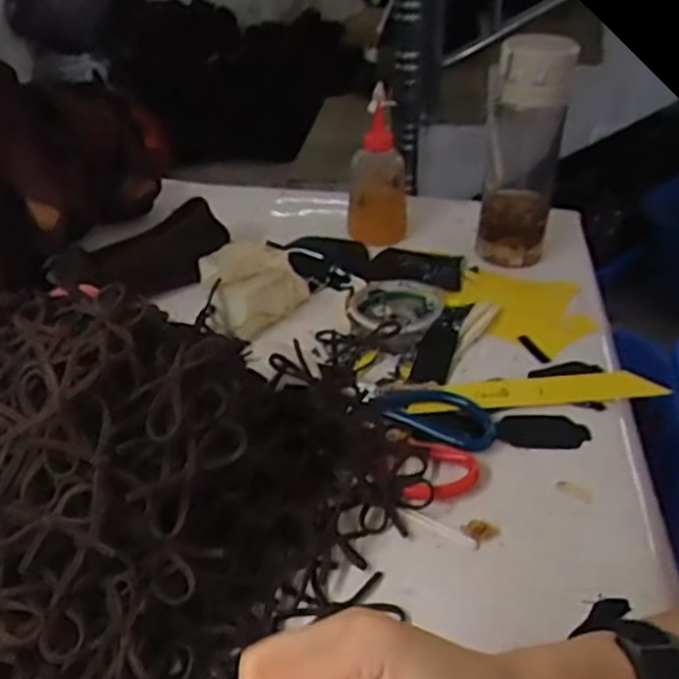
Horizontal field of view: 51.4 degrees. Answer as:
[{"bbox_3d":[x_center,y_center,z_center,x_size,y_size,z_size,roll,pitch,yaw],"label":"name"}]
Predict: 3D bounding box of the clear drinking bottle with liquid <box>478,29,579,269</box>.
[{"bbox_3d":[0.177,-0.179,0.683,0.079,0.214,0.068,11,37,16],"label":"clear drinking bottle with liquid"}]

